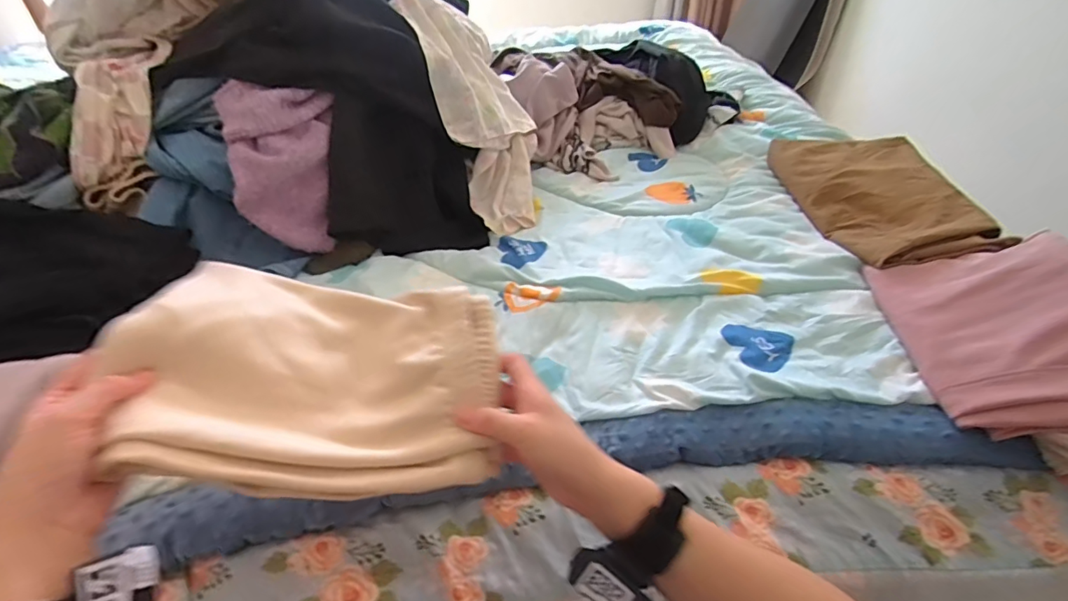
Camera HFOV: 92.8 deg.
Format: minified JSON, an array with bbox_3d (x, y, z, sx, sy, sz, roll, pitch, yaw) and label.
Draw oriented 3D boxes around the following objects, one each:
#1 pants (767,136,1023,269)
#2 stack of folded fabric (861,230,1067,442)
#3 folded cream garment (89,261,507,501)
[{"bbox_3d":[0.547,-0.173,0.822,0.183,0.102,0.409,0,40,1],"label":"pants"},{"bbox_3d":[0.546,0.022,0.556,0.214,0.117,0.270,6,40,9],"label":"stack of folded fabric"},{"bbox_3d":[-0.167,0.048,0.422,0.263,0.103,0.200,-7,40,-6],"label":"folded cream garment"}]

